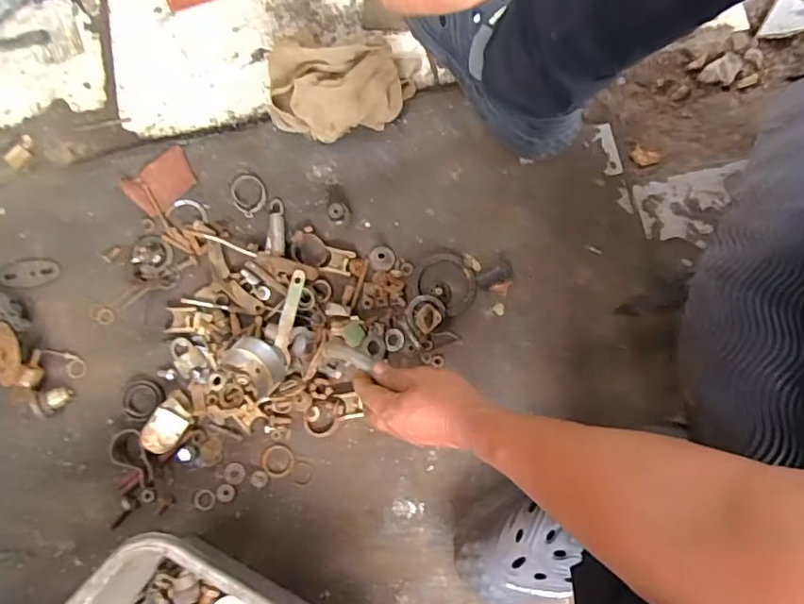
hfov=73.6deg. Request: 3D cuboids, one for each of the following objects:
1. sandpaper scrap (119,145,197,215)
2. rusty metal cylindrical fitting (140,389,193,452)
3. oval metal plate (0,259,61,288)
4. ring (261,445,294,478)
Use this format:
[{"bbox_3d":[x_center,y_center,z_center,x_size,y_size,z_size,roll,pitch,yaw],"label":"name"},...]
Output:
[{"bbox_3d":[-0.284,-0.142,0.634,0.078,0.009,0.052,-38,83,-4],"label":"sandpaper scrap"},{"bbox_3d":[-0.251,0.131,0.580,0.034,0.033,0.061,25,83,5],"label":"rusty metal cylindrical fitting"},{"bbox_3d":[-0.428,-0.033,0.616,0.066,0.004,0.031,-9,85,-7],"label":"oval metal plate"},{"bbox_3d":[-0.138,0.176,0.595,0.036,0.004,0.035,0,81,1],"label":"ring"}]

